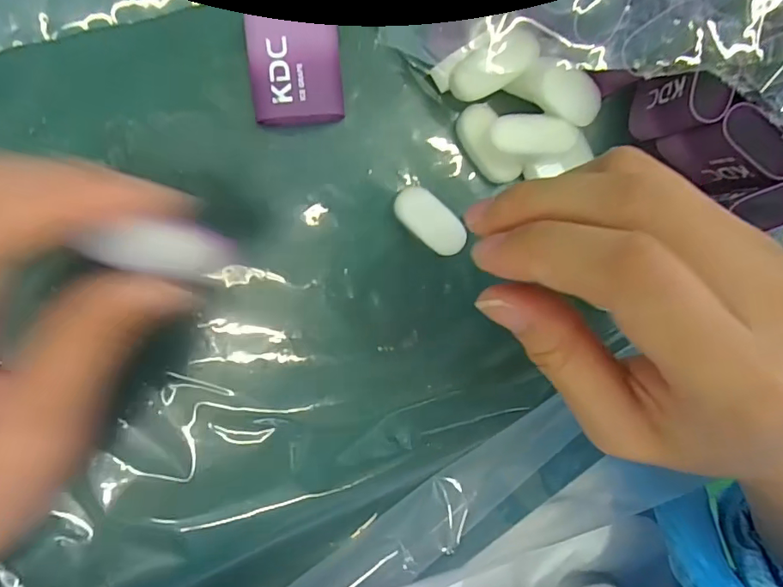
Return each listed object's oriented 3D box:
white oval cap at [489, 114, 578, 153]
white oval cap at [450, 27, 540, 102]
[{"bbox_3d":[0.055,-0.061,0.198,0.031,0.010,0.016,0,97,-4],"label":"white oval cap"},{"bbox_3d":[0.038,-0.085,0.197,0.034,0.014,0.016,-33,98,0],"label":"white oval cap"}]

